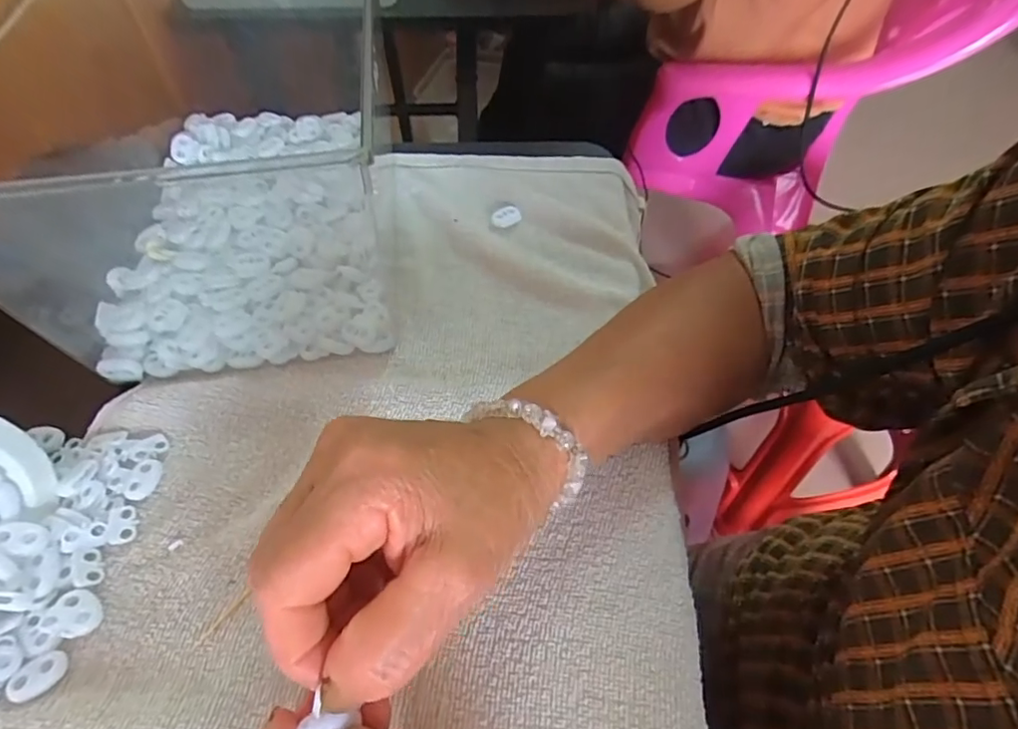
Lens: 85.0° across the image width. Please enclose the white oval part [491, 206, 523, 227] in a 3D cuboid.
[{"bbox_3d":[-0.002,-0.108,0.404,0.021,0.004,0.017,-23,57,-15],"label":"white oval part"}]

